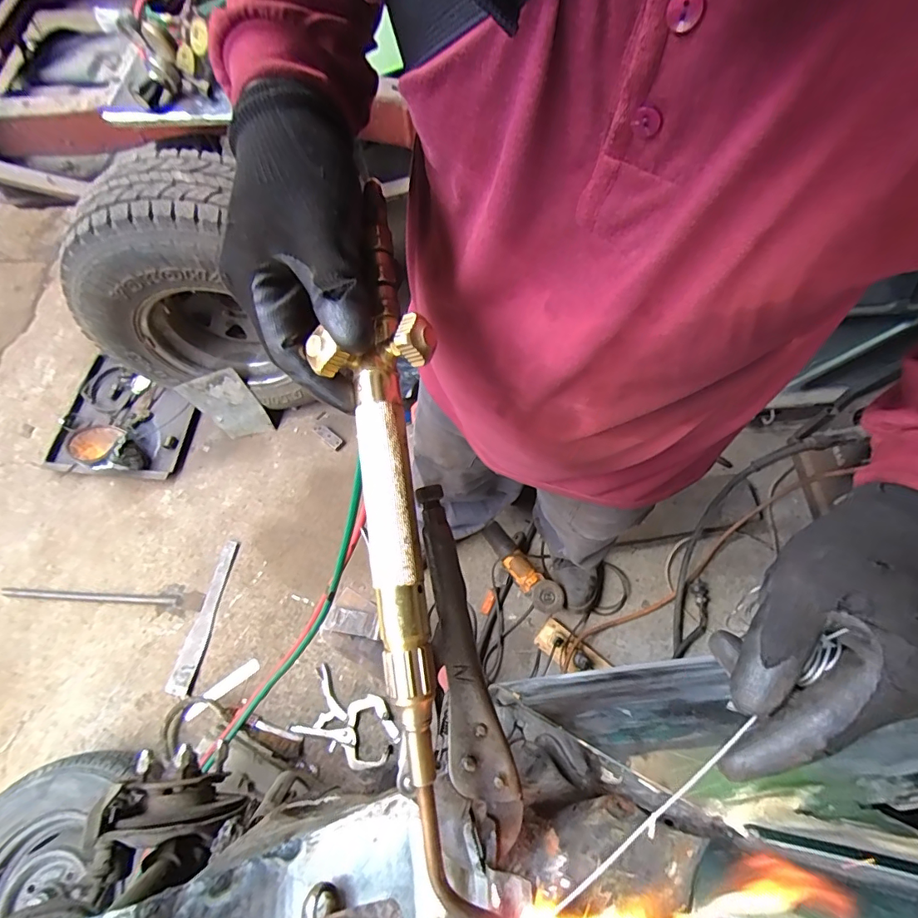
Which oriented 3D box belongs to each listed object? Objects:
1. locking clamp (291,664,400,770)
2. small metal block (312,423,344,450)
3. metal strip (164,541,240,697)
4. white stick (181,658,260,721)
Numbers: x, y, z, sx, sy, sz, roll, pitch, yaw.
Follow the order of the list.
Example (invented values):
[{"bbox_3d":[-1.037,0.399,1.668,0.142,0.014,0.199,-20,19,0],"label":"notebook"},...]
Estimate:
[{"bbox_3d":[-0.279,0.658,1.206,0.261,0.030,0.159,23,68,14],"label":"locking clamp"},{"bbox_3d":[-0.436,-0.080,1.588,0.116,0.019,0.043,37,72,19],"label":"small metal block"},{"bbox_3d":[-0.707,0.435,1.346,0.068,0.016,0.412,9,66,8],"label":"metal strip"},{"bbox_3d":[-0.623,0.604,1.260,0.209,0.012,0.029,-36,67,-12],"label":"white stick"}]

